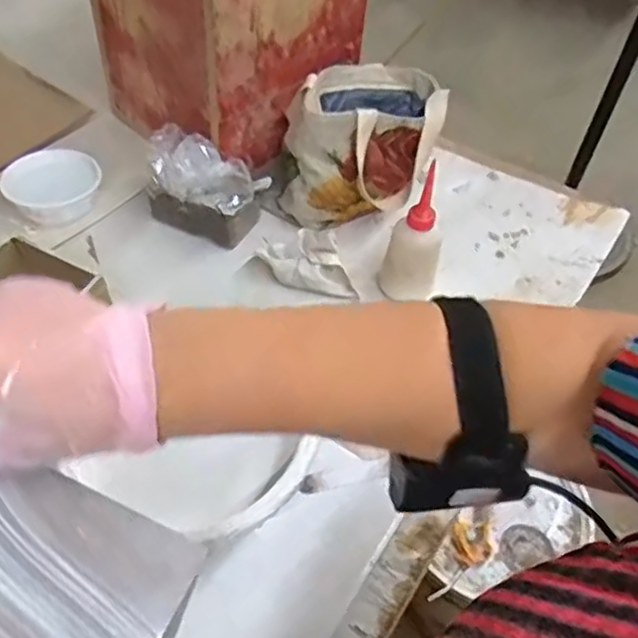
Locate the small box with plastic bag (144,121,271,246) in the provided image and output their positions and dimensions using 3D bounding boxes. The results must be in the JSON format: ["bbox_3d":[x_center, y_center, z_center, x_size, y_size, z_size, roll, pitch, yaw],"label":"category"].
[{"bbox_3d":[-0.135,-0.165,0.802,0.134,0.110,0.083,24,55,15],"label":"small box with plastic bag"}]

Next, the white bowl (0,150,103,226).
[{"bbox_3d":[-0.334,-0.165,0.831,0.104,0.047,0.104,2,52,-2],"label":"white bowl"}]

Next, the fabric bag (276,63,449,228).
[{"bbox_3d":[0.055,-0.229,0.841,0.181,0.139,0.194,15,53,8],"label":"fabric bag"}]

